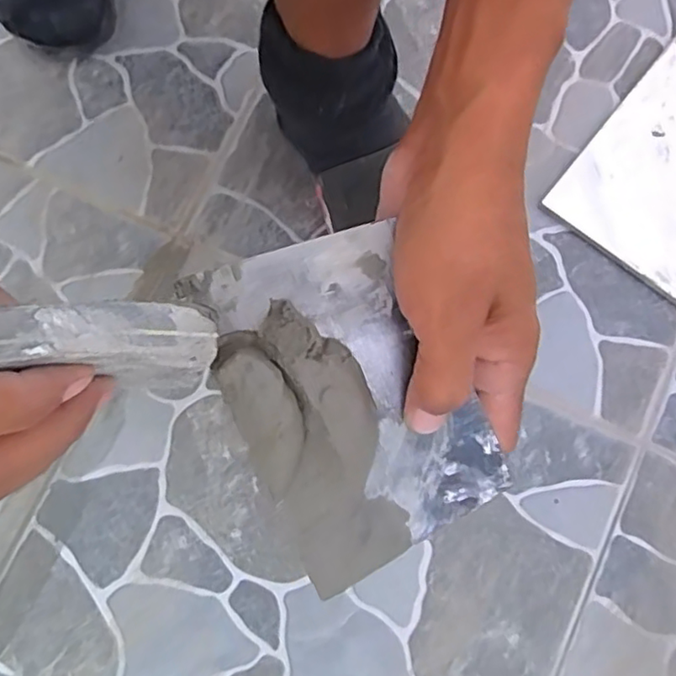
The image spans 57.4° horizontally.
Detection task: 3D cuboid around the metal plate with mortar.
[{"bbox_3d":[0.005,0.026,0.248,0.089,0.016,0.136,-25,97,-5],"label":"metal plate with mortar"}]

